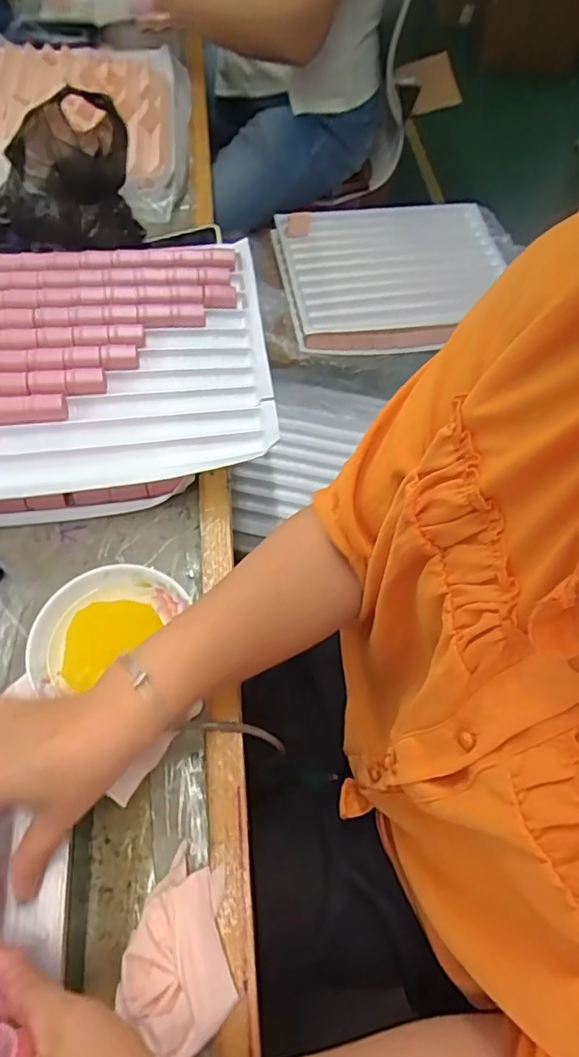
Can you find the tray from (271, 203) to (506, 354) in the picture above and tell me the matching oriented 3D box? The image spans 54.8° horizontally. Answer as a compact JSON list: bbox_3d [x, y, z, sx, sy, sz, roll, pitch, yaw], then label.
[{"bbox_3d":[0.194,-0.466,1.015,0.401,0.040,0.347,-6,61,-7],"label":"tray"}]

